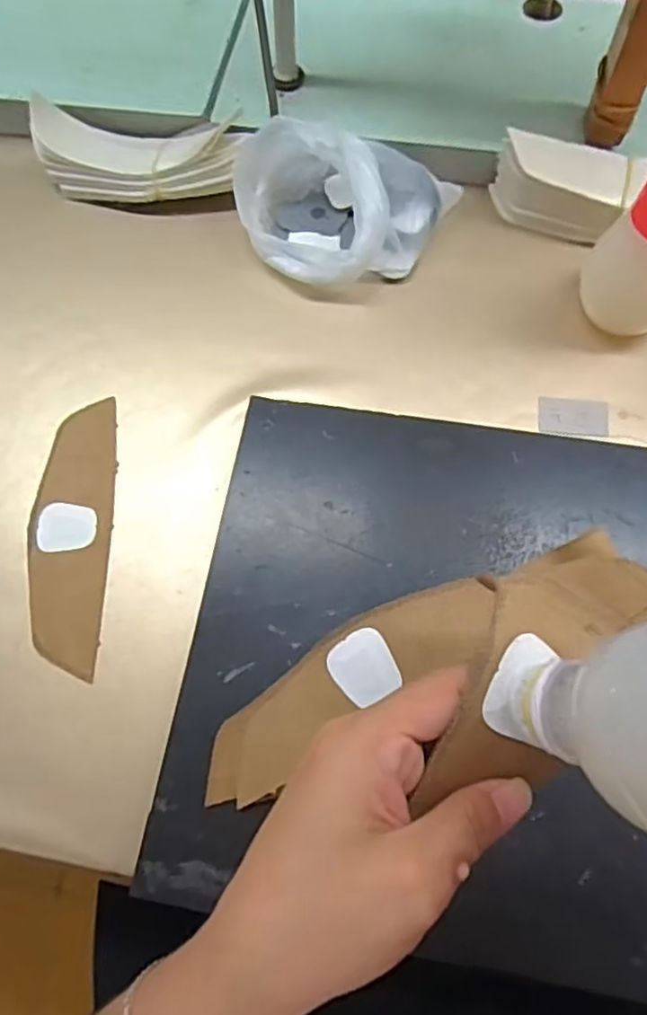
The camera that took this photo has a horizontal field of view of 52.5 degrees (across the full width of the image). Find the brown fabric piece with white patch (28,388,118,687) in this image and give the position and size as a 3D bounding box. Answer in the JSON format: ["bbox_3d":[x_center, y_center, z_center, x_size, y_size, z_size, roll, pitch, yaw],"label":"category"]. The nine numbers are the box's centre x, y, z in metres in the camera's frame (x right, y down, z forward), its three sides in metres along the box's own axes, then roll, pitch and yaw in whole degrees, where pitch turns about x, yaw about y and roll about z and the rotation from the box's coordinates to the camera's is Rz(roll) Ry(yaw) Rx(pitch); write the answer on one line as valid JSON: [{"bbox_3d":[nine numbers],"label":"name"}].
[{"bbox_3d":[-0.169,0.015,0.440,0.052,0.005,0.187,-2,69,-1],"label":"brown fabric piece with white patch"}]

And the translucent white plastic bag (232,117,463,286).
[{"bbox_3d":[0.009,-0.233,0.490,0.143,0.062,0.132,33,76,12],"label":"translucent white plastic bag"}]

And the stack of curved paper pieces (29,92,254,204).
[{"bbox_3d":[-0.147,-0.277,0.519,0.174,0.040,0.063,5,72,4],"label":"stack of curved paper pieces"}]

